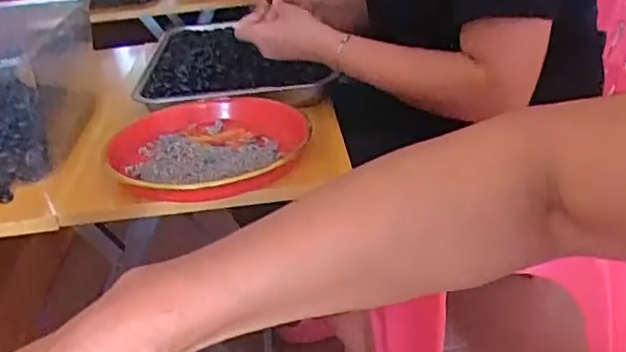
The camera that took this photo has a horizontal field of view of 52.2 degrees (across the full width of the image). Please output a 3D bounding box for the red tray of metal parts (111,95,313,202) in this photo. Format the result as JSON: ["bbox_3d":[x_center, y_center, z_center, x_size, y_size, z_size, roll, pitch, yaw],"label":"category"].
[{"bbox_3d":[-0.115,-0.029,0.691,0.216,0.037,0.184,-6,28,-1],"label":"red tray of metal parts"}]

